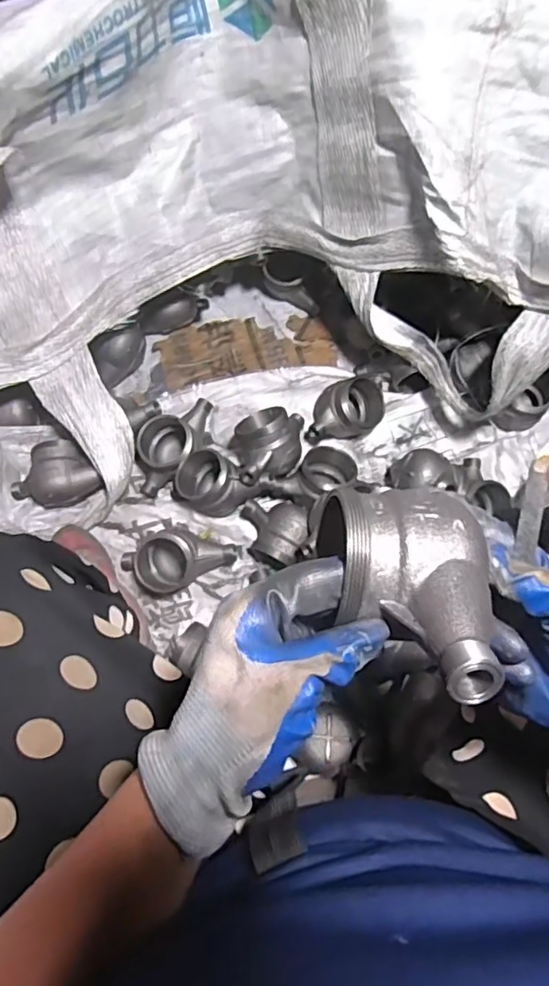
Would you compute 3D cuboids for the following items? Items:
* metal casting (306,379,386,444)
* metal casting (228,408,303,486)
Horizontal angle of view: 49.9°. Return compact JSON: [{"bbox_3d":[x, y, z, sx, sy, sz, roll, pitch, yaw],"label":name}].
[{"bbox_3d":[0.103,-0.125,0.891,0.124,0.071,0.073,-15,69,-4],"label":"metal casting"},{"bbox_3d":[-0.003,-0.065,0.855,0.111,0.097,0.107,-1,68,1],"label":"metal casting"}]

